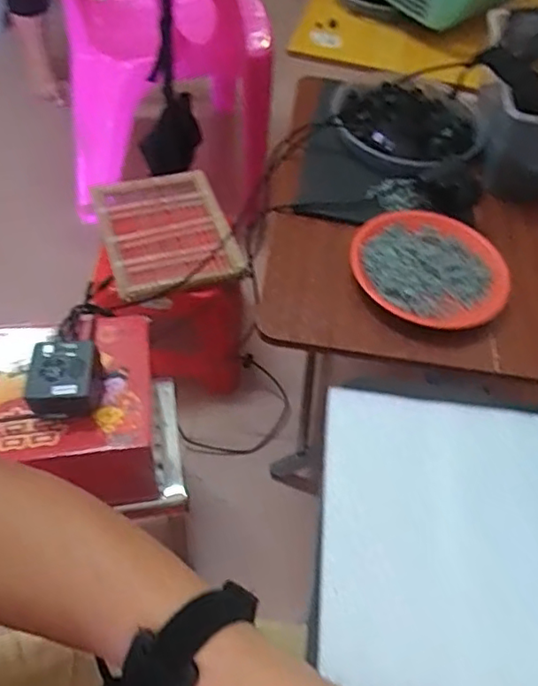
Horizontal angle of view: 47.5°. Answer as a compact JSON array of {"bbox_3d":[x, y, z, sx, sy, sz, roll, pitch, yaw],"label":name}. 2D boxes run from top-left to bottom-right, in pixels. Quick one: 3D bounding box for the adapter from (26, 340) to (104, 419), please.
[{"bbox_3d":[-0.238,0.043,0.712,0.079,0.055,0.084,-4,53,-9],"label":"adapter"}]

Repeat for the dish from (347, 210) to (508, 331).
[{"bbox_3d":[0.204,-0.100,0.776,0.189,0.024,0.193,3,52,-3],"label":"dish"}]

